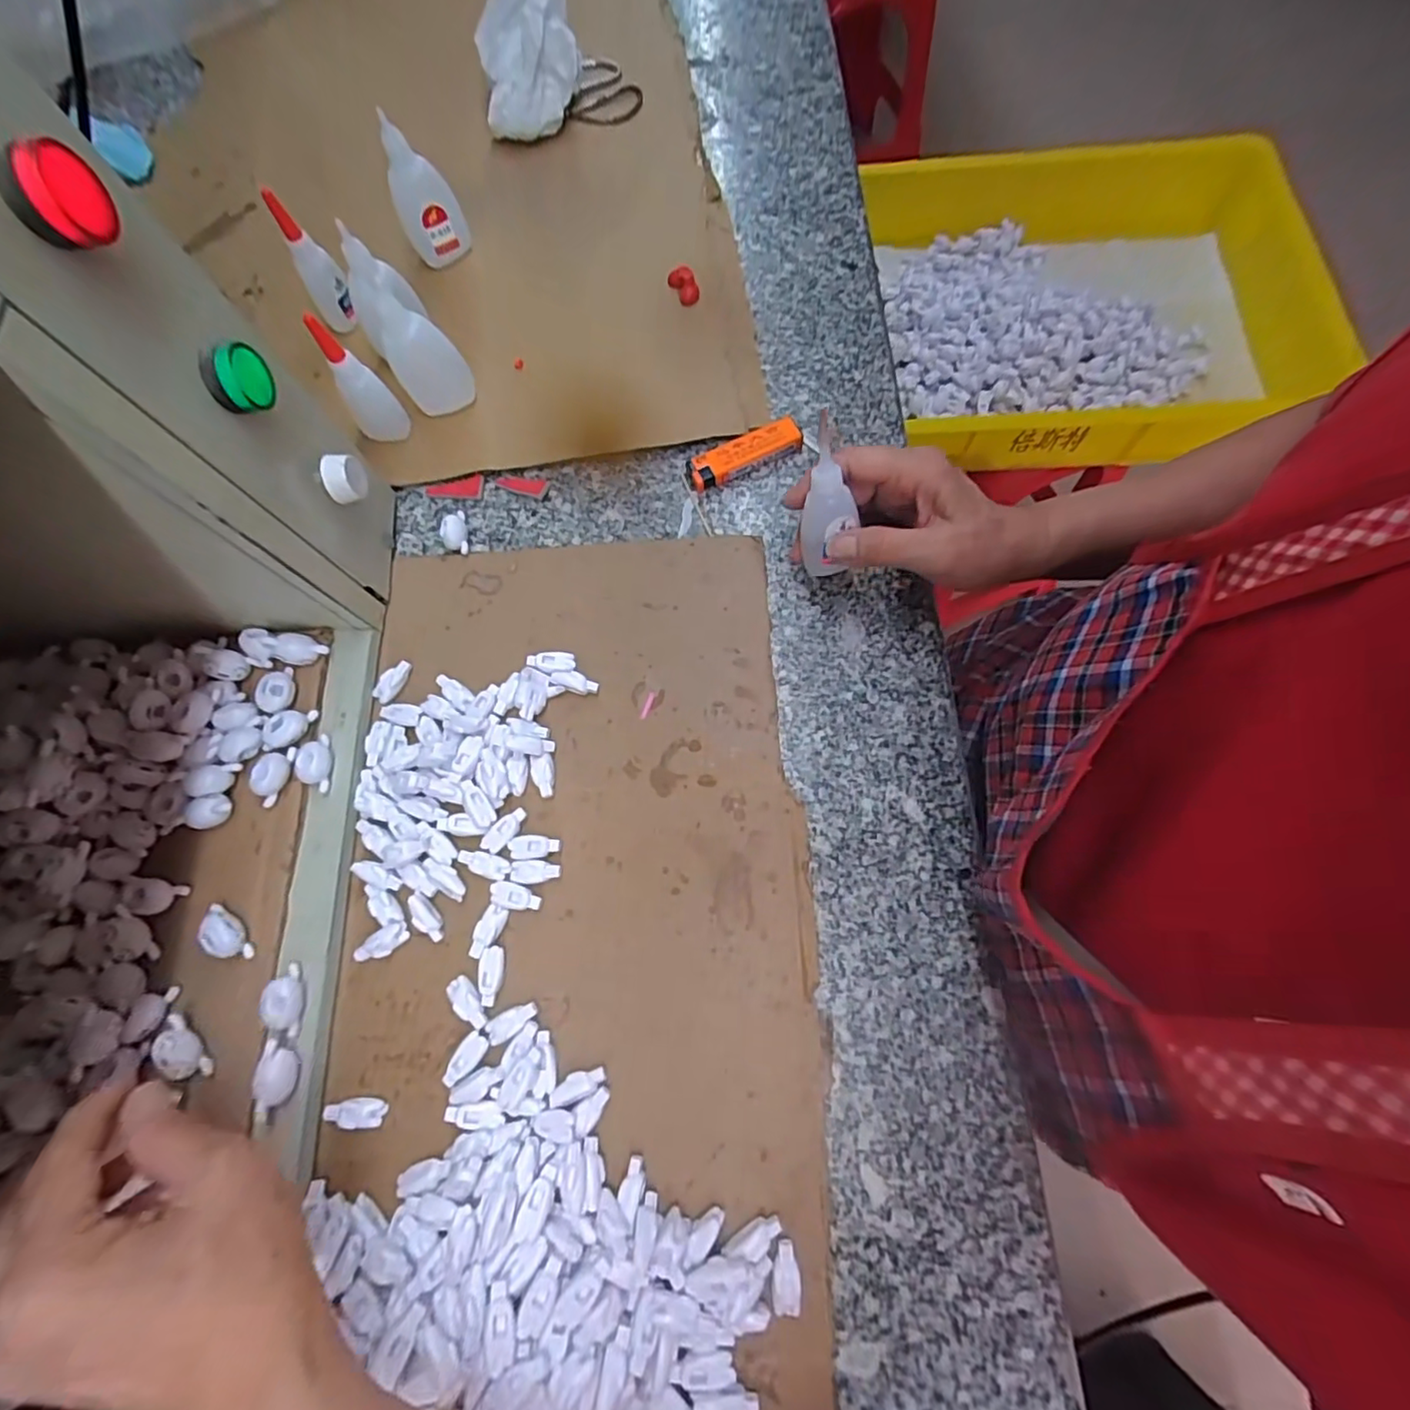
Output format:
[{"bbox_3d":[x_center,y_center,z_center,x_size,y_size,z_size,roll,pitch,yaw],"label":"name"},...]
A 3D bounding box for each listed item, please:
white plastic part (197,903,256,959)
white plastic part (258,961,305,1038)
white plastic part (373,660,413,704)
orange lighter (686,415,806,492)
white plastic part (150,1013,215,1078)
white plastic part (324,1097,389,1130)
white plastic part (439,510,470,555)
[{"bbox_3d":[-0.254,0.121,0.321,0.032,0.019,0.015,38,75,12],"label":"white plastic part"},{"bbox_3d":[-0.216,0.151,0.312,0.015,0.013,0.034,-5,71,-2],"label":"white plastic part"},{"bbox_3d":[-0.194,-0.015,0.378,0.014,0.005,0.028,35,75,11],"label":"white plastic part"},{"bbox_3d":[0.026,-0.171,0.417,0.081,0.019,0.022,-23,72,-8],"label":"orange lighter"},{"bbox_3d":[-0.262,0.172,0.303,0.014,0.017,0.032,-29,73,-10],"label":"white plastic part"},{"bbox_3d":[-0.178,0.207,0.309,0.030,0.006,0.013,5,71,1],"label":"white plastic part"},{"bbox_3d":[-0.168,-0.116,0.408,0.015,0.015,0.027,-7,71,-2],"label":"white plastic part"}]

